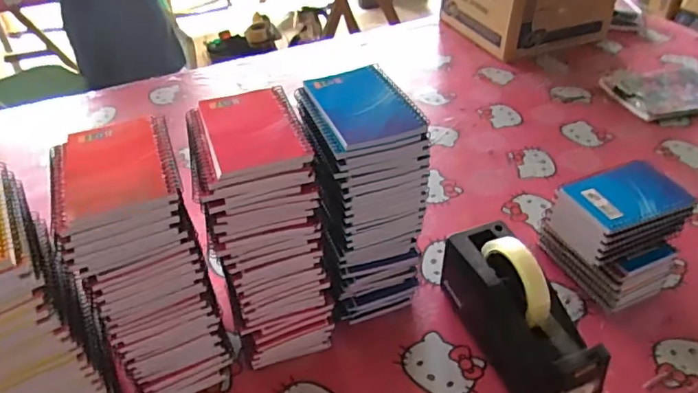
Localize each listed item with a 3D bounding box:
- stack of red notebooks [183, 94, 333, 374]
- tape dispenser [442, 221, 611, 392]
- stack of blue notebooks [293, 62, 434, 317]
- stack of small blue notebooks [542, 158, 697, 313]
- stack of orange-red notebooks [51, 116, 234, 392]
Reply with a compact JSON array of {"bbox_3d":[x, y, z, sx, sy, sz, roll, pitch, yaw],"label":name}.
[{"bbox_3d":[-0.093,0.040,0.547,0.107,0.259,0.156,-16,43,-17],"label":"stack of red notebooks"},{"bbox_3d":[0.182,0.122,0.549,0.078,0.125,0.203,-13,42,-14],"label":"tape dispenser"},{"bbox_3d":[0.009,0.007,0.581,0.106,0.263,0.133,-14,43,-15],"label":"stack of blue notebooks"},{"bbox_3d":[0.334,0.044,0.632,0.138,0.133,0.130,-15,43,-16],"label":"stack of small blue notebooks"},{"bbox_3d":[-0.199,0.071,0.510,0.116,0.263,0.139,-18,44,-19],"label":"stack of orange-red notebooks"}]

